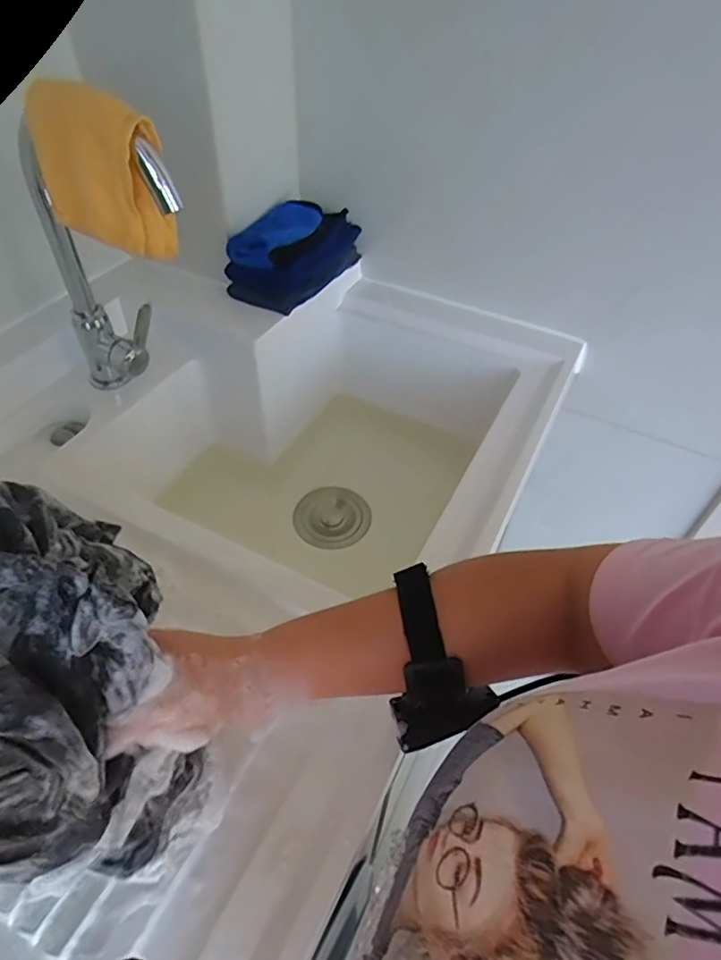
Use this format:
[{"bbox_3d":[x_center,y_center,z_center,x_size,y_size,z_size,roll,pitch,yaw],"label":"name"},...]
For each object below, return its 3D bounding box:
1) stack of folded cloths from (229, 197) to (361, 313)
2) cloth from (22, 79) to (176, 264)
[{"bbox_3d":[-0.084,-0.314,0.771,0.099,0.080,0.198,27,52,20],"label":"stack of folded cloths"},{"bbox_3d":[-0.222,-0.262,0.483,0.103,0.126,0.045,19,50,14],"label":"cloth"}]

